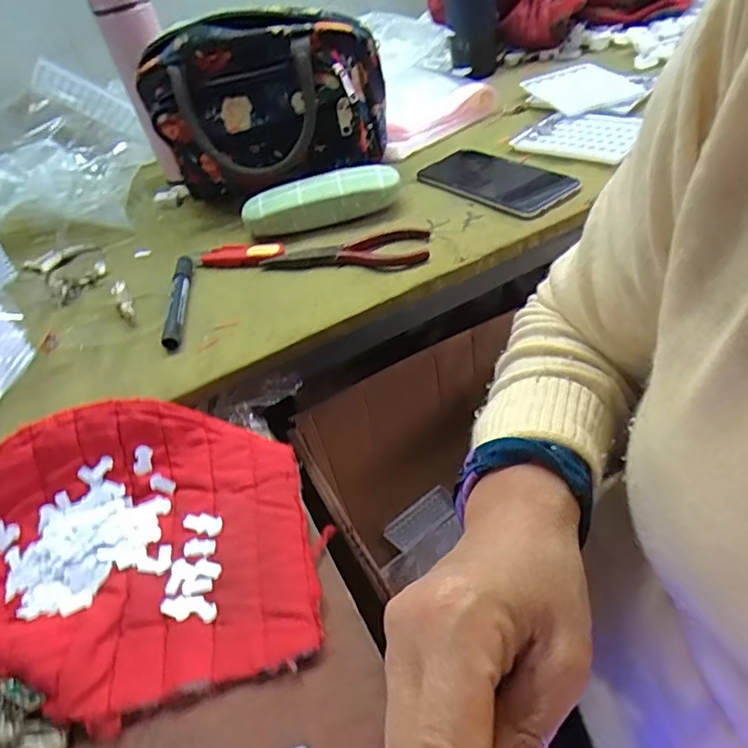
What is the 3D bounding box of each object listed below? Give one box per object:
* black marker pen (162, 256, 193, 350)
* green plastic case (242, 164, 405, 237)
[{"bbox_3d":[-0.171,-0.068,0.505,0.016,0.015,0.133,-14,41,0],"label":"black marker pen"},{"bbox_3d":[-0.052,-0.173,0.567,0.154,0.032,0.060,-15,41,-2],"label":"green plastic case"}]

